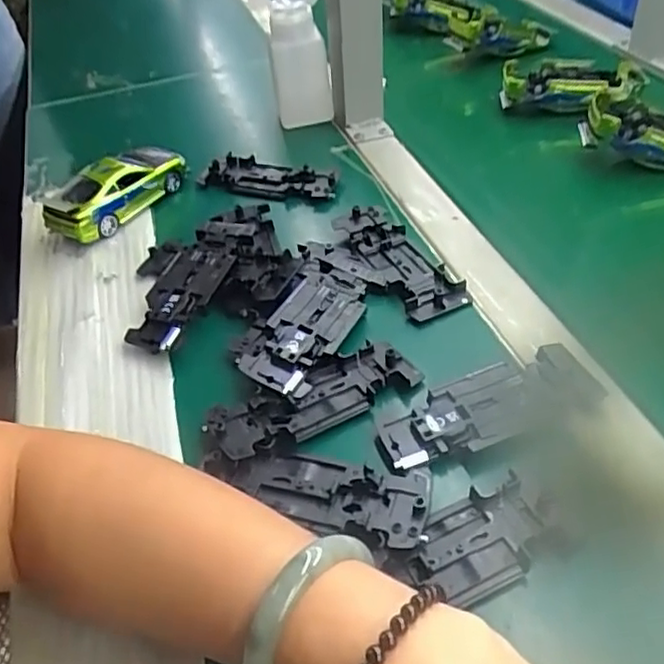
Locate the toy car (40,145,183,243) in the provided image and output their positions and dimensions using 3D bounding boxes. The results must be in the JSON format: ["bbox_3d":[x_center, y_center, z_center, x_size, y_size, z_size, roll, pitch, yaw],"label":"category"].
[{"bbox_3d":[-0.186,-0.123,0.557,0.056,0.045,0.120,25,52,29],"label":"toy car"}]

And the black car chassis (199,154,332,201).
[{"bbox_3d":[-0.055,-0.136,0.576,0.126,0.016,0.039,16,49,23],"label":"black car chassis"}]

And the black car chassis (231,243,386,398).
[{"bbox_3d":[-0.017,-0.014,0.436,0.064,0.017,0.132,17,49,23],"label":"black car chassis"}]

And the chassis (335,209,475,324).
[{"bbox_3d":[0.045,-0.054,0.475,0.046,0.014,0.125,-25,47,-18],"label":"chassis"}]

